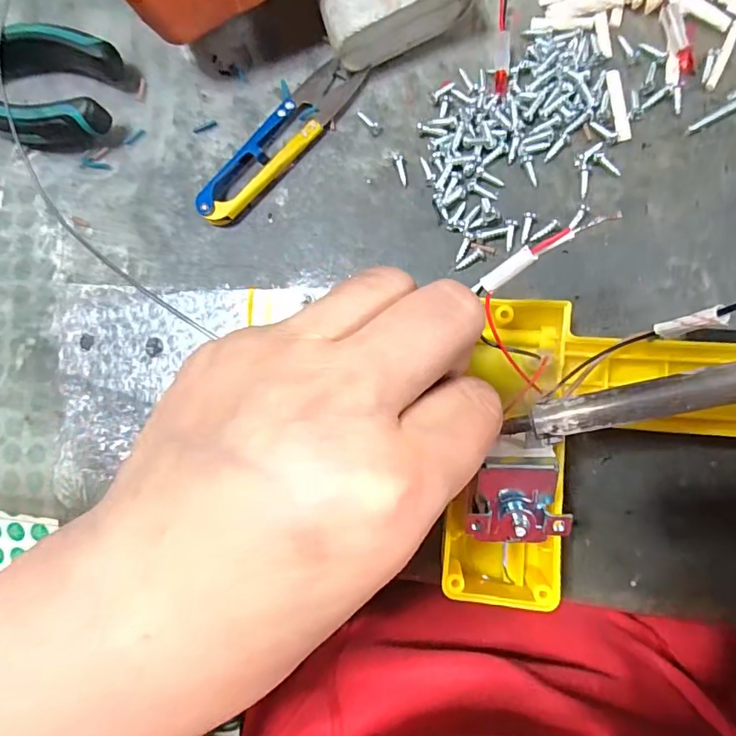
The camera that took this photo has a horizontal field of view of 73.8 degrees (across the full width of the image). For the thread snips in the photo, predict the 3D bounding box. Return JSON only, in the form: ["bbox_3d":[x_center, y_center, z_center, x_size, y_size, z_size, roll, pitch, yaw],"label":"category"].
[{"bbox_3d":[-0.042,-0.107,0.229,0.098,0.011,0.022,-45,82,3],"label":"thread snips"}]

